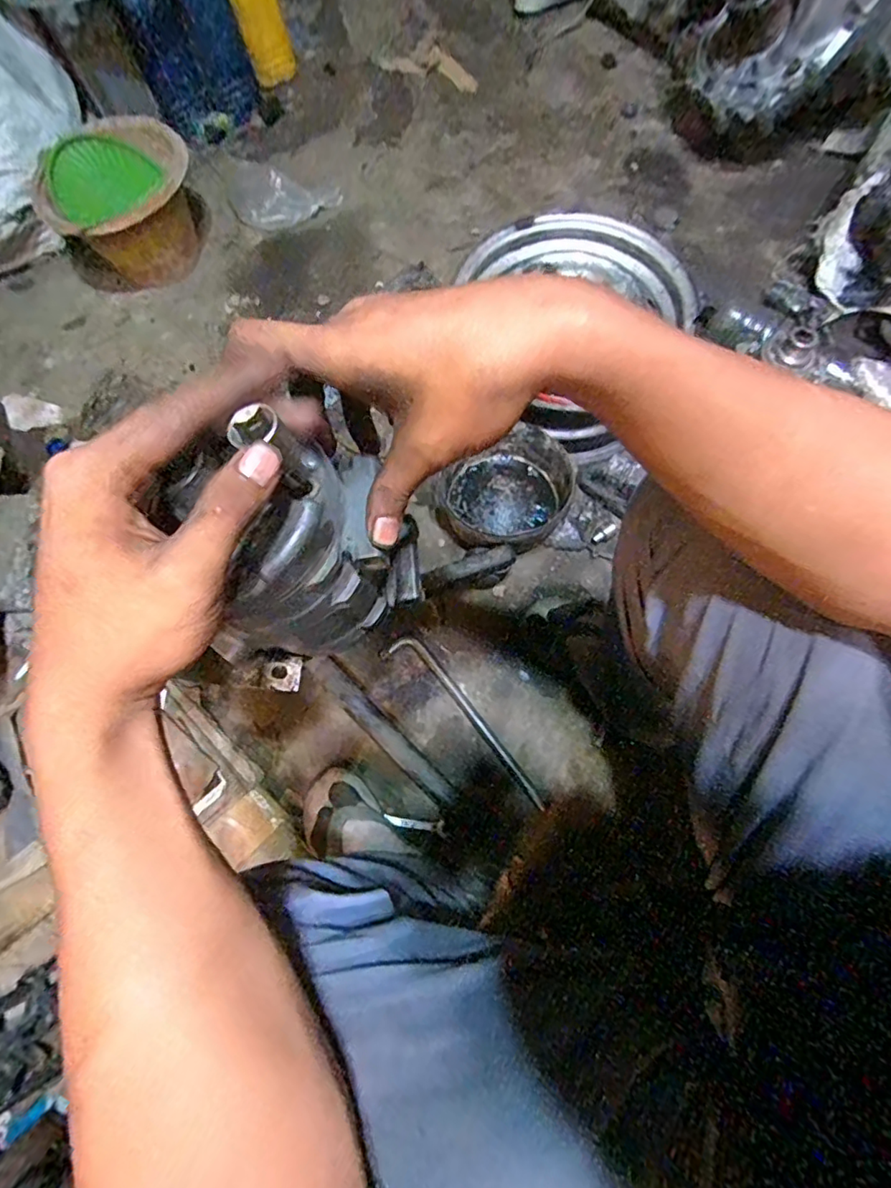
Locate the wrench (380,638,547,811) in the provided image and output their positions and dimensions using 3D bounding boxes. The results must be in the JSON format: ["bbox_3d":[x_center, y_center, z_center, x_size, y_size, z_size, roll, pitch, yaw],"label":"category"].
[{"bbox_3d":[0.034,0.174,0.790,0.306,0.008,0.050,43,78,14],"label":"wrench"}]

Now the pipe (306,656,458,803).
[{"bbox_3d":[-0.082,0.173,0.712,0.246,0.028,0.033,43,78,14],"label":"pipe"}]

